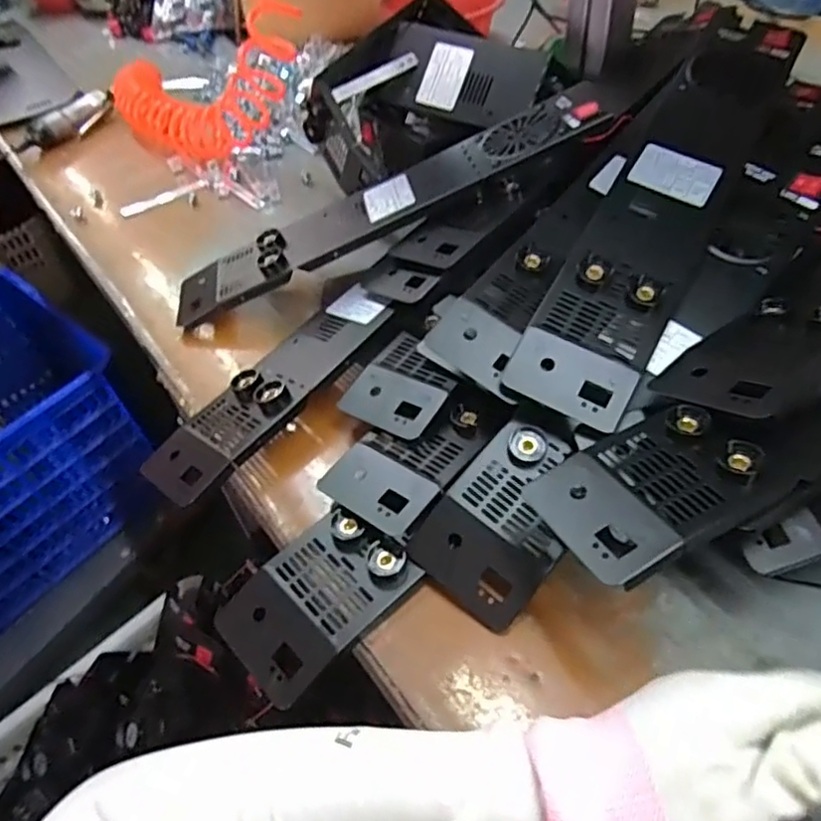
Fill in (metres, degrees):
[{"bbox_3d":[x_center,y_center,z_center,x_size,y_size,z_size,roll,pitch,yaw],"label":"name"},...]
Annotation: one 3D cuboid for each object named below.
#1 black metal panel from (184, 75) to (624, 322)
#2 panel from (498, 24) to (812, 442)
[{"bbox_3d":[-0.025,-0.220,0.698,0.503,0.037,0.108,-24,49,8],"label":"black metal panel"},{"bbox_3d":[0.230,-0.198,0.580,0.101,0.022,0.486,26,68,15],"label":"panel"}]

